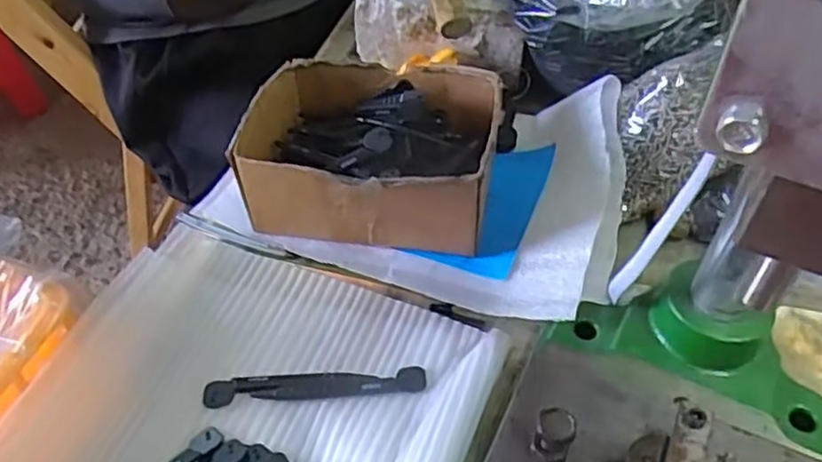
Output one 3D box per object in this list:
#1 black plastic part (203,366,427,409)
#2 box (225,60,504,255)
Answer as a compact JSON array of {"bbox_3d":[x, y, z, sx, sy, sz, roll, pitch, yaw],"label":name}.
[{"bbox_3d":[-0.055,0.090,0.406,0.125,0.004,0.017,-3,48,-3],"label":"black plastic part"},{"bbox_3d":[-0.024,-0.055,0.479,0.161,0.064,0.128,9,49,8],"label":"box"}]

